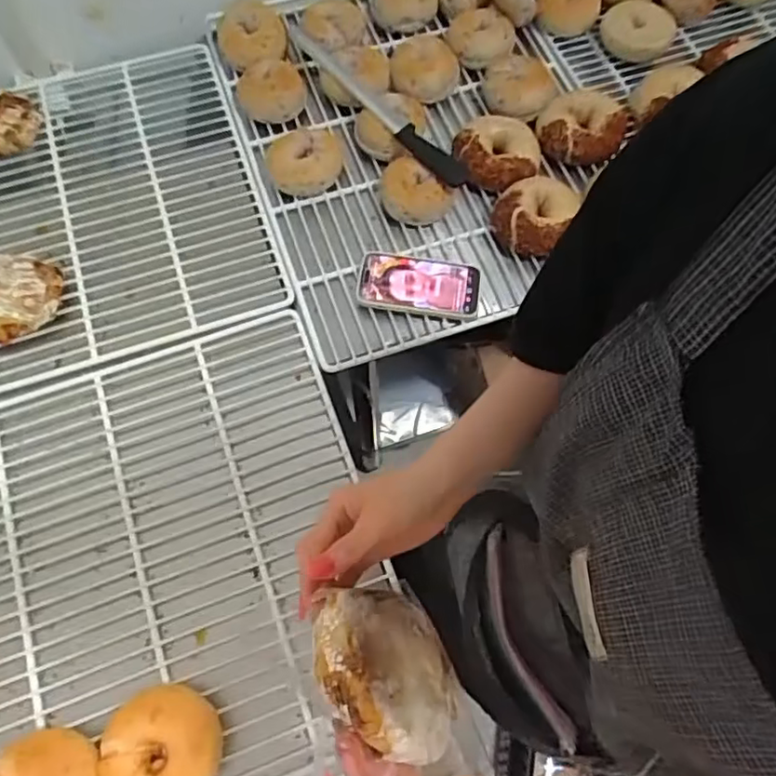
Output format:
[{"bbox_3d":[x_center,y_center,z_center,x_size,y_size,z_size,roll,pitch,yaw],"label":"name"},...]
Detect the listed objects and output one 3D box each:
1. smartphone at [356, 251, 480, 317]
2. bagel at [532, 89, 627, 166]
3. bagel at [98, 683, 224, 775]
[{"bbox_3d":[0.038,-0.130,0.779,0.148,0.015,0.074,6,75,4],"label":"smartphone"},{"bbox_3d":[0.246,-0.338,0.795,0.102,0.041,0.105,6,67,2],"label":"bagel"},{"bbox_3d":[-0.210,0.340,0.587,0.105,0.049,0.105,0,69,-1],"label":"bagel"}]

